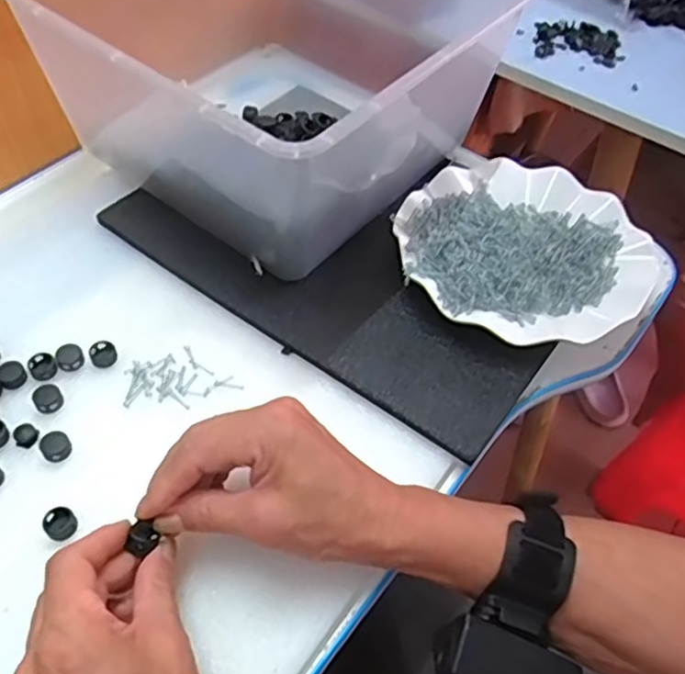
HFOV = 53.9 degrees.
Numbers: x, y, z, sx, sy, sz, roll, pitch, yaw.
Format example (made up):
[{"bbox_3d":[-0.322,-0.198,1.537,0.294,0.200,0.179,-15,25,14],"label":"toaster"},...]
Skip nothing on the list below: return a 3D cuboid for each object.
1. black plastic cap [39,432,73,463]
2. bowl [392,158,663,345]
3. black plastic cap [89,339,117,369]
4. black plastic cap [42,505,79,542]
[{"bbox_3d":[-0.173,0.065,0.406,0.017,0.009,0.017,0,55,0],"label":"black plastic cap"},{"bbox_3d":[0.133,-0.068,0.499,0.178,0.022,0.177,0,55,0],"label":"bowl"},{"bbox_3d":[-0.160,0.011,0.449,0.017,0.005,0.018,0,55,0],"label":"black plastic cap"},{"bbox_3d":[-0.159,0.104,0.378,0.019,0.008,0.017,34,61,21],"label":"black plastic cap"}]

